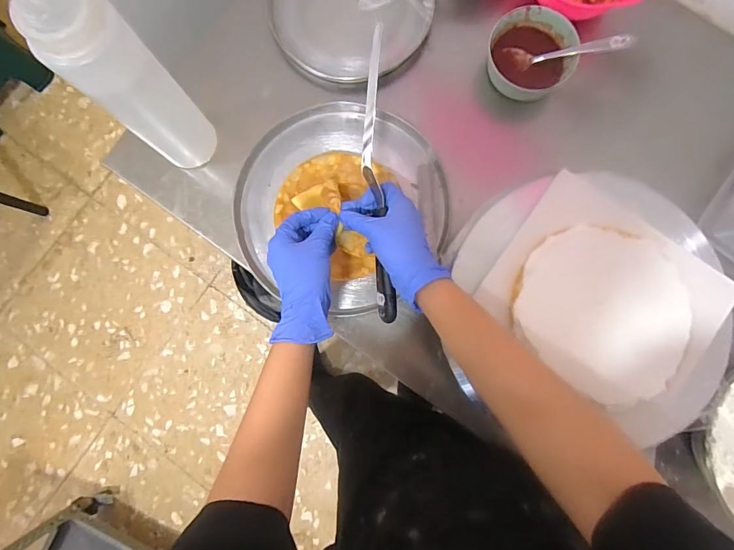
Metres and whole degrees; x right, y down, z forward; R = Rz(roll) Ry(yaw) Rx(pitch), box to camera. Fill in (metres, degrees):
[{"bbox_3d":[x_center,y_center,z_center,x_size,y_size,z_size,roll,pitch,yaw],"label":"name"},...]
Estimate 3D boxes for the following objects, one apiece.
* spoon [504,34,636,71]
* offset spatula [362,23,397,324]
[{"bbox_3d":[0.263,-0.294,0.540,0.151,0.024,0.028,8,83,32],"label":"spoon"},{"bbox_3d":[0.010,-0.100,0.427,0.026,0.021,0.298,-4,93,-1],"label":"offset spatula"}]

